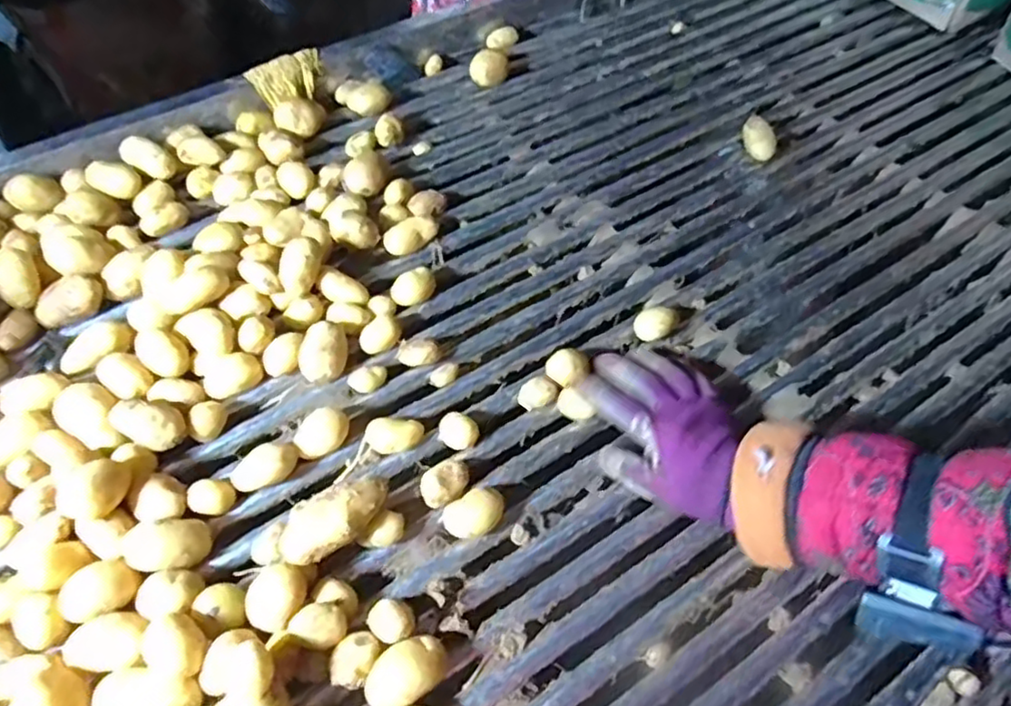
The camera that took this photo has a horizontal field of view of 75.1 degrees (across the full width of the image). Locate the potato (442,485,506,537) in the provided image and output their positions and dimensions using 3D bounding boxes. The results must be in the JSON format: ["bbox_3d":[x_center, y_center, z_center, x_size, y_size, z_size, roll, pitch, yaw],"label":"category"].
[{"bbox_3d":[-0.023,0.122,0.498,0.046,0.025,0.034,-27,60,-18],"label":"potato"}]

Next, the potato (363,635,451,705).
[{"bbox_3d":[-0.065,0.212,0.435,0.056,0.026,0.034,-27,60,-18],"label":"potato"}]

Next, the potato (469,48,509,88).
[{"bbox_3d":[-0.021,-0.348,0.809,0.041,0.041,0.035,12,54,3],"label":"potato"}]

